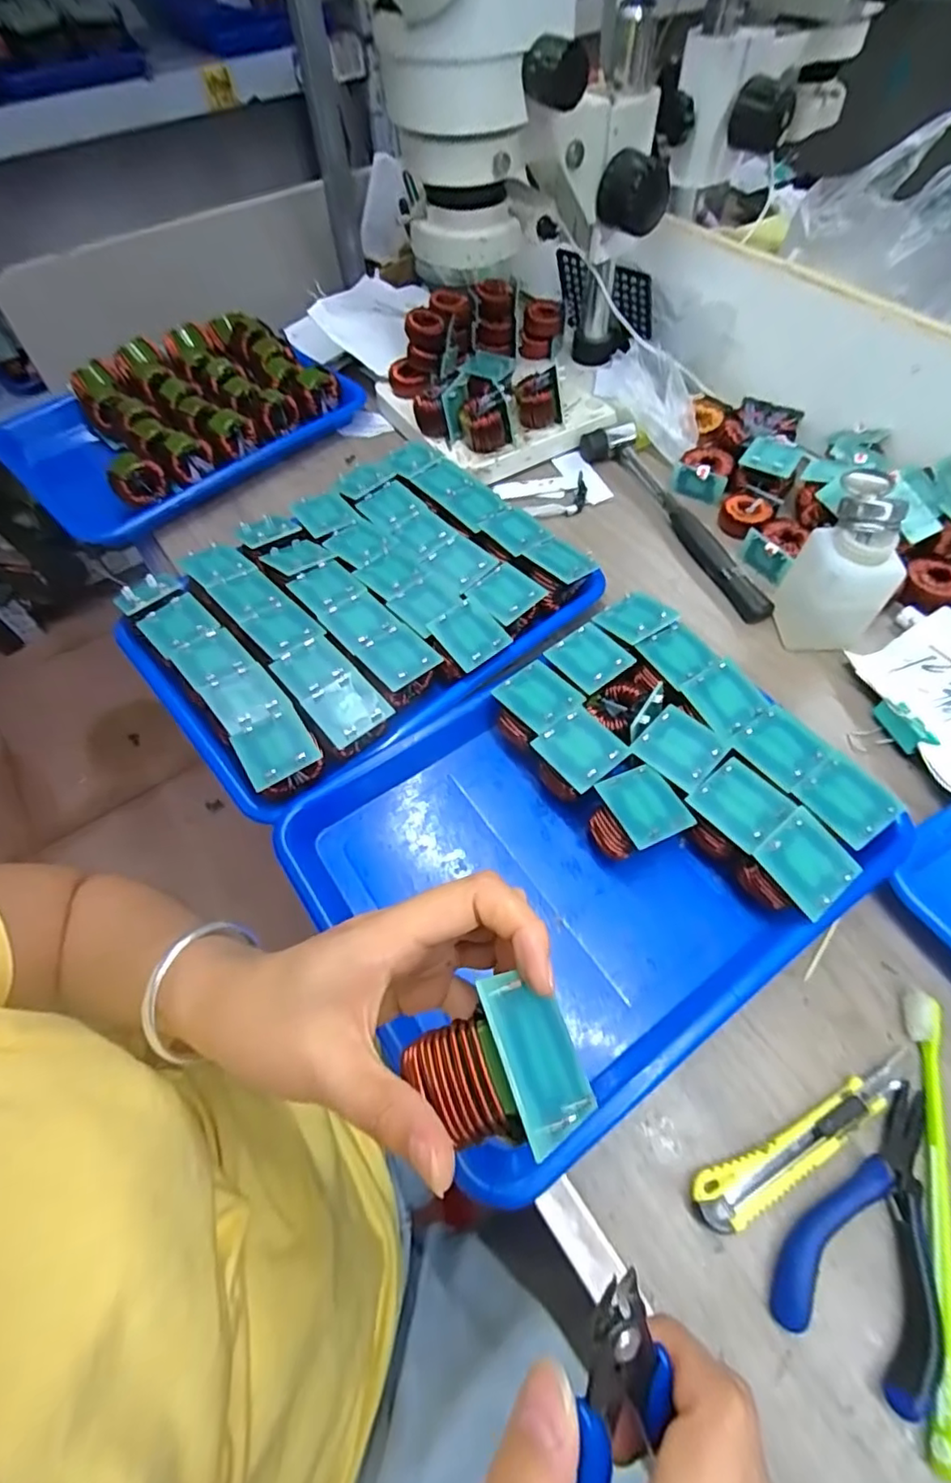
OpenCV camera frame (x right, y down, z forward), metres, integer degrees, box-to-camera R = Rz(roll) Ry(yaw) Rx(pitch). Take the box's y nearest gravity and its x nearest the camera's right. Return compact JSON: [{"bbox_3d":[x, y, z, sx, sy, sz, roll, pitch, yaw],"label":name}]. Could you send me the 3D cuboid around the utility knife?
[{"bbox_3d":[0.169,0.202,0.294,0.133,0.011,0.024,-22,60,-11],"label":"utility knife"}]

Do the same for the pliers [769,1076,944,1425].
[{"bbox_3d":[0.189,0.223,0.275,0.061,0.016,0.121,27,63,17],"label":"pliers"}]

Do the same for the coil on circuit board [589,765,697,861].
[{"bbox_3d":[0.098,0.048,0.368,0.054,0.047,0.052,-24,61,-12],"label":"coil on circuit board"}]

